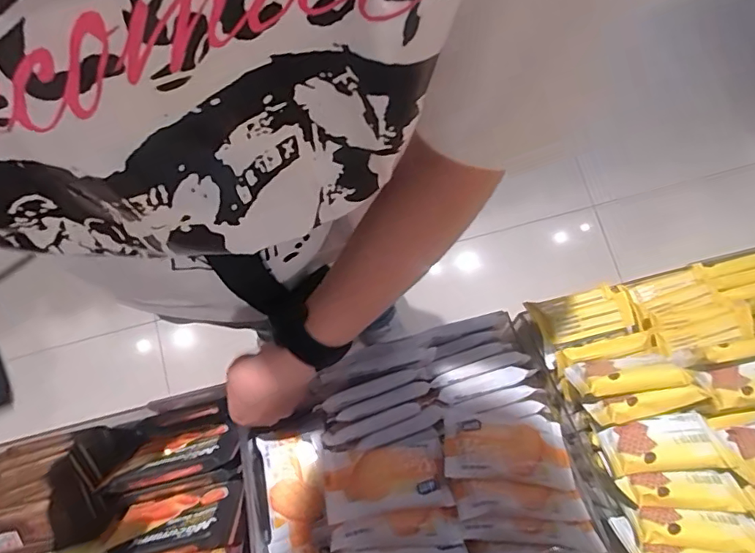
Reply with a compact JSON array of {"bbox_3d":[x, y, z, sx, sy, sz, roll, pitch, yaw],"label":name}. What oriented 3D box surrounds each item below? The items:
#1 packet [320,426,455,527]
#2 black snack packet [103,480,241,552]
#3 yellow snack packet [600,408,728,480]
[{"bbox_3d":[0.006,0.176,0.456,0.111,0.011,0.072,-6,38,-8],"label":"packet"},{"bbox_3d":[-0.179,0.217,0.442,0.107,0.085,0.015,-13,99,-7],"label":"black snack packet"},{"bbox_3d":[0.243,0.144,0.433,0.090,0.020,0.047,-12,34,1],"label":"yellow snack packet"}]

